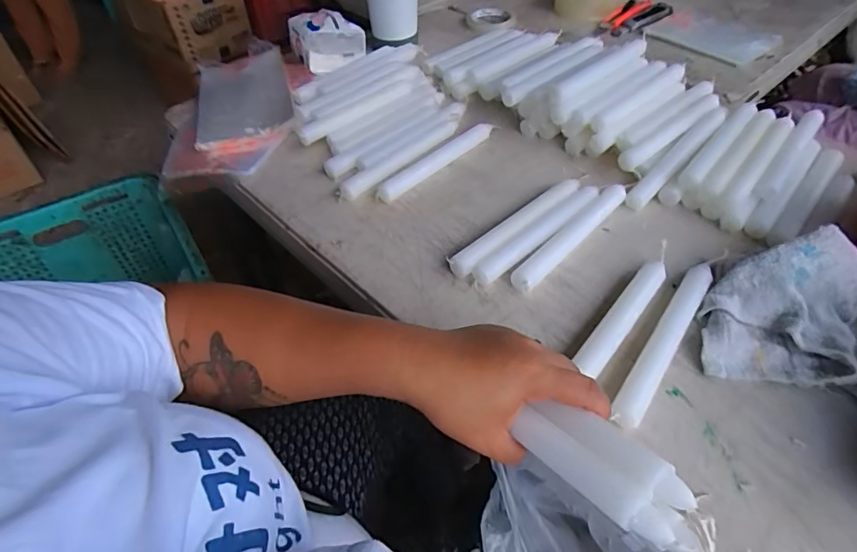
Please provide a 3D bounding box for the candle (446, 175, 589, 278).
[{"bbox_3d":[0.101,-0.059,0.517,0.205,0.022,0.021,-36,54,-27],"label":"candle"}]

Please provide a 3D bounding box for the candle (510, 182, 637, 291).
[{"bbox_3d":[0.153,-0.048,0.508,0.022,0.020,0.208,33,56,30],"label":"candle"}]

